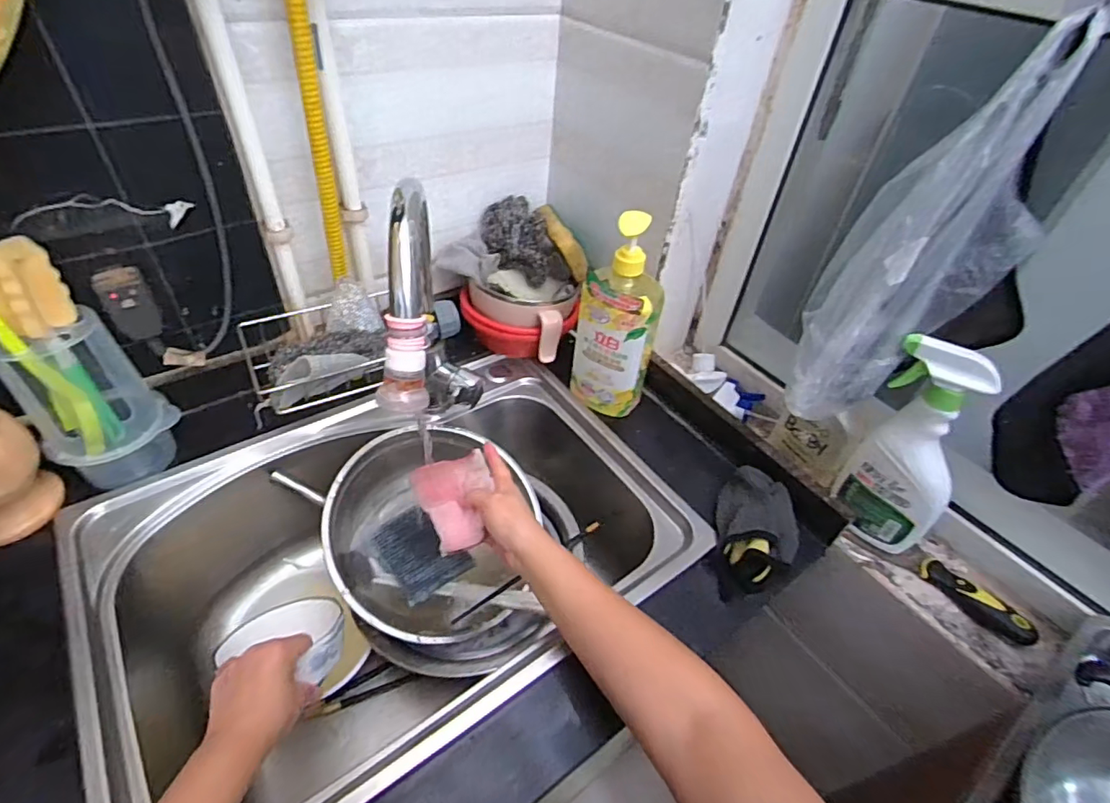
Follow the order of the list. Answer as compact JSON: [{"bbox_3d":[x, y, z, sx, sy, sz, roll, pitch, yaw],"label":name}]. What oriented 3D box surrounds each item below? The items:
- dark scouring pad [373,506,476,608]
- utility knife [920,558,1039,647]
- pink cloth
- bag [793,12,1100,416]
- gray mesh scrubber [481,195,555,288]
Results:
[{"bbox_3d":[-0.162,0.178,0.657,0.080,0.017,0.110,-26,53,-29],"label":"dark scouring pad"},{"bbox_3d":[0.448,0.213,0.576,0.024,0.031,0.109,-26,53,-29],"label":"utility knife"},{"bbox_3d":[-0.104,0.105,0.579,0.077,0.035,0.096,-15,48,-21],"label":"pink cloth"},{"bbox_3d":[0.340,-0.136,0.502,0.137,0.323,0.139,24,47,16],"label":"bag"},{"bbox_3d":[-0.057,-0.232,0.782,0.103,0.099,0.065,10,44,3],"label":"gray mesh scrubber"}]

